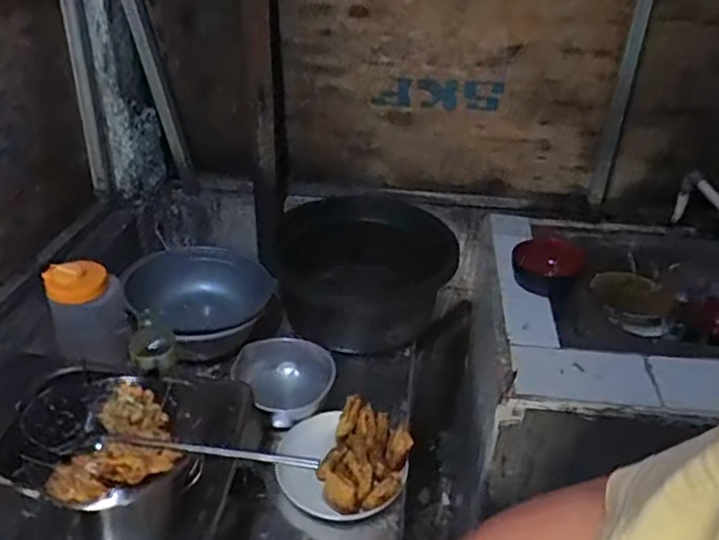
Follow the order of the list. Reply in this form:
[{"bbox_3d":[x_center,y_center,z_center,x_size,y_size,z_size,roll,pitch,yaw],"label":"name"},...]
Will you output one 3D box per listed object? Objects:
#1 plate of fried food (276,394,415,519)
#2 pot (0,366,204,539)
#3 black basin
[{"bbox_3d":[-0.025,0.315,1.047,0.217,0.087,0.205,2,33,-1],"label":"plate of fried food"},{"bbox_3d":[-0.288,0.242,0.746,0.150,0.173,0.162,2,33,-1],"label":"pot"},{"bbox_3d":[-0.017,-0.005,1.472,0.445,0.239,0.312,10,34,11],"label":"black basin"}]

